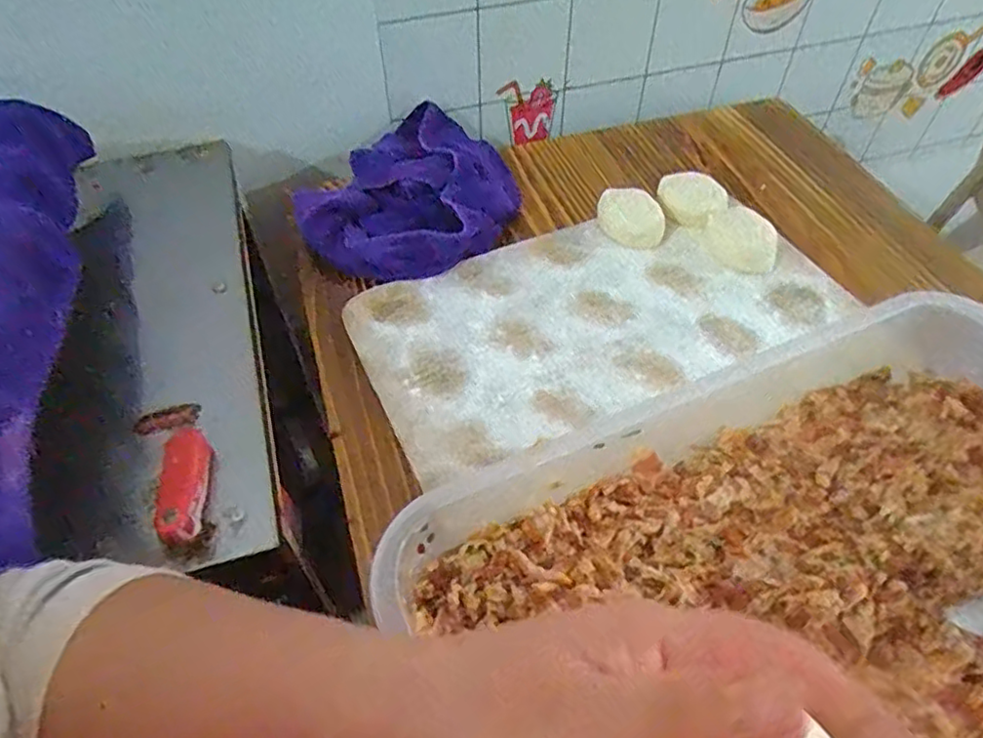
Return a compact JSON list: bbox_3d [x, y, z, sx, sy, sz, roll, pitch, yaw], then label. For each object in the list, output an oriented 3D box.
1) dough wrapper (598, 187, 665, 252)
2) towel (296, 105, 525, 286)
[{"bbox_3d":[0.127,-0.136,0.591,0.057,0.013,0.057,0,87,11],"label":"dough wrapper"},{"bbox_3d":[-0.068,-0.167,0.599,0.176,0.064,0.204,27,57,20],"label":"towel"}]

